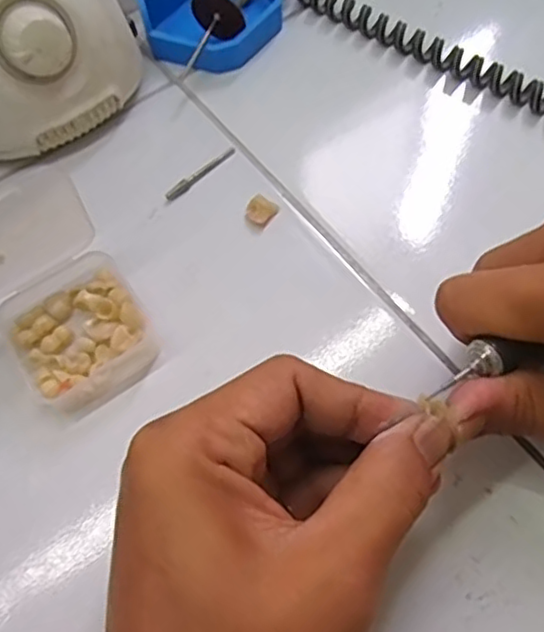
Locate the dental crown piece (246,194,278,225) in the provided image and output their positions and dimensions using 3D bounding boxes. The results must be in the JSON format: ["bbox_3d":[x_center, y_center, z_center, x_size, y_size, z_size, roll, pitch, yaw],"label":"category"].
[{"bbox_3d":[-0.006,-0.051,0.302,0.015,0.005,0.015,31,69,17],"label":"dental crown piece"}]

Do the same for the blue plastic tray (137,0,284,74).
[{"bbox_3d":[-0.028,-0.172,0.350,0.064,0.024,0.076,27,67,15],"label":"blue plastic tray"}]

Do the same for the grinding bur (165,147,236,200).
[{"bbox_3d":[-0.035,-0.071,0.313,0.043,0.004,0.005,-40,68,-16],"label":"grinding bur"}]

